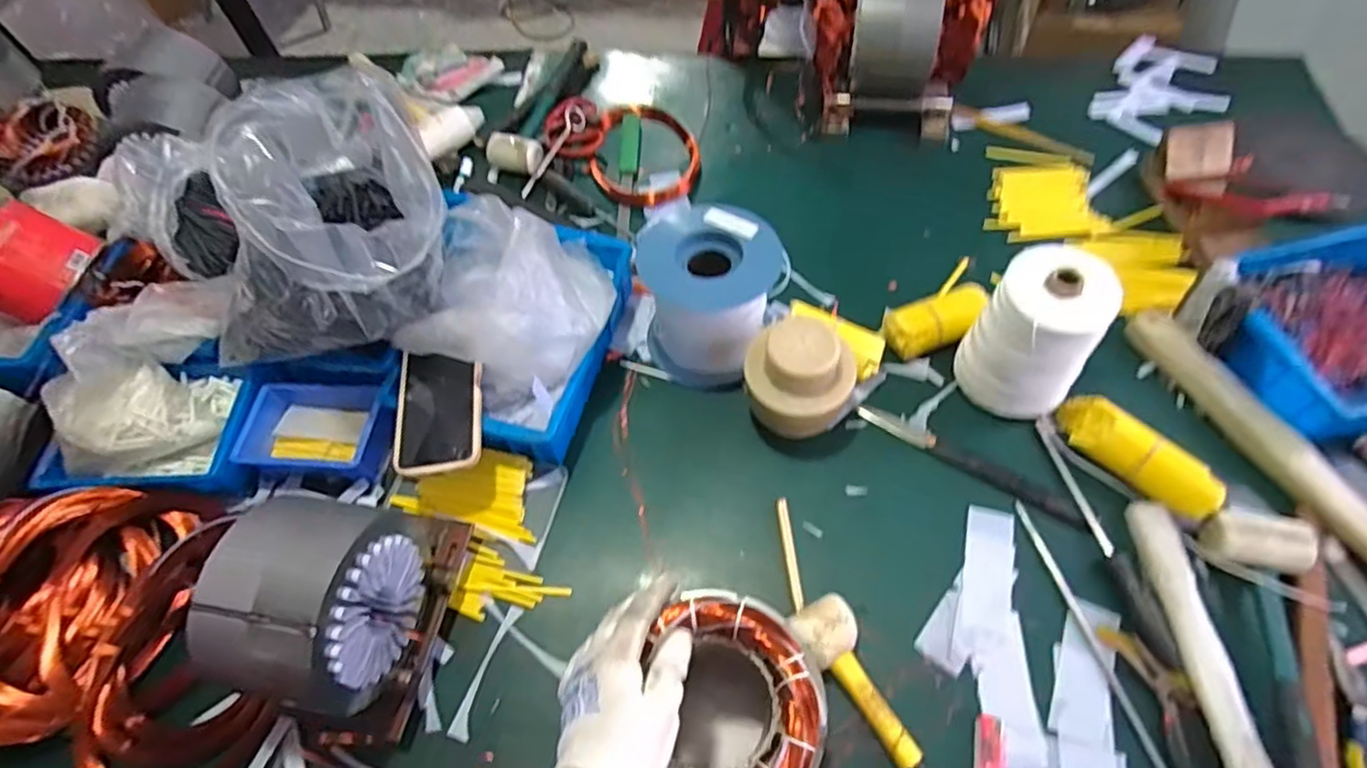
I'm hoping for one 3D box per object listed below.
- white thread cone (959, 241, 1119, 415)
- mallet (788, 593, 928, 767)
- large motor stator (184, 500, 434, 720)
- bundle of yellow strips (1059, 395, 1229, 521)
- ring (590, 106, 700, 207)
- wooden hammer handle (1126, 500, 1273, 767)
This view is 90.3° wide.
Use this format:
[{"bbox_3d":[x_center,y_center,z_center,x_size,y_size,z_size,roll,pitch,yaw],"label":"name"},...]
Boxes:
[{"bbox_3d":[0.349,-0.039,0.690,0.110,0.175,0.107,35,67,22],"label":"white thread cone"},{"bbox_3d":[0.192,0.305,0.563,0.056,0.051,0.288,-31,63,-16],"label":"mallet"},{"bbox_3d":[-0.294,0.172,0.554,0.115,0.150,0.164,11,61,11],"label":"large motor stator"},{"bbox_3d":[0.454,0.073,0.689,0.044,0.060,0.158,-34,63,-17],"label":"bundle of yellow strips"},{"bbox_3d":[-0.054,-0.336,1.000,0.156,0.013,0.194,8,65,5],"label":"ring"},{"bbox_3d":[0.452,0.241,0.581,0.034,0.035,0.295,-2,59,3],"label":"wooden hammer handle"}]

